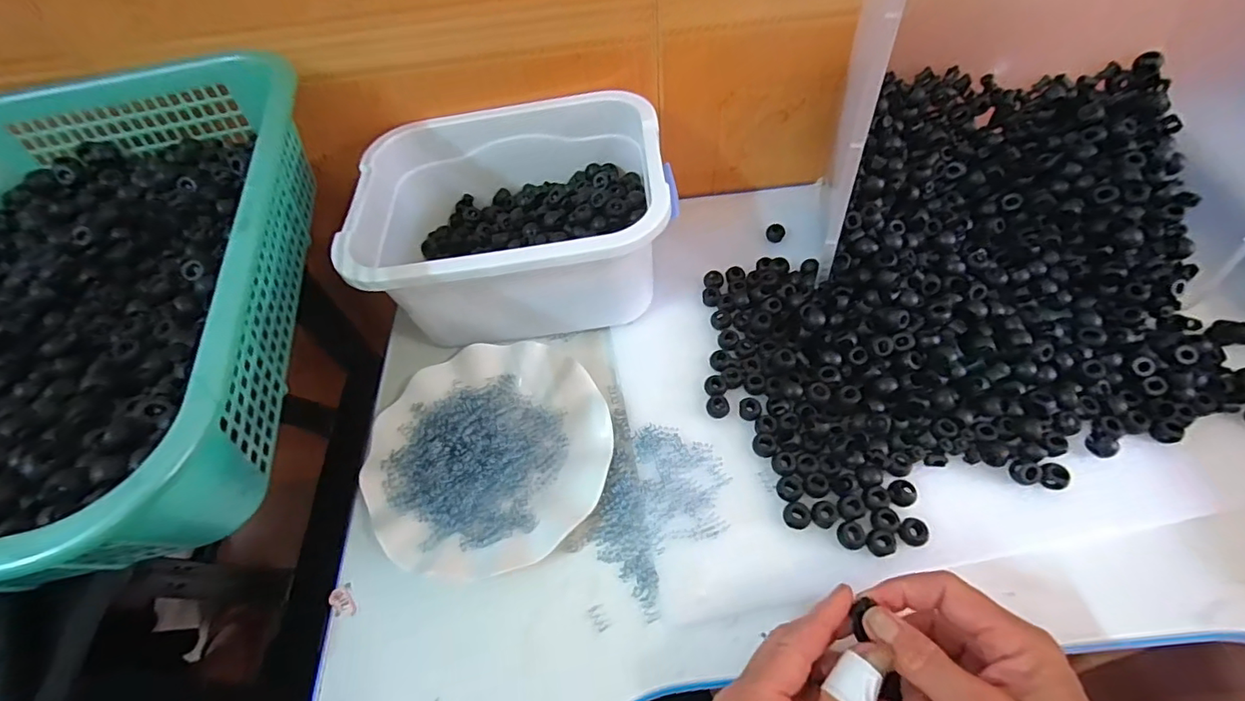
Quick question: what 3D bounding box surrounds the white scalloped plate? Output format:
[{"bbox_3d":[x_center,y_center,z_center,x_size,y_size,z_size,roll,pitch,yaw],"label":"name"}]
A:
[{"bbox_3d":[-0.101,0.074,0.404,0.178,0.024,0.177,-2,56,4],"label":"white scalloped plate"}]

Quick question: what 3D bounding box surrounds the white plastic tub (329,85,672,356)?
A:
[{"bbox_3d":[-0.090,-0.107,0.458,0.247,0.115,0.189,-8,56,0],"label":"white plastic tub"}]

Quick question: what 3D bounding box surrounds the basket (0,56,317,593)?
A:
[{"bbox_3d":[-0.361,-0.025,0.321,0.301,0.087,0.374,-14,56,-4],"label":"basket"}]

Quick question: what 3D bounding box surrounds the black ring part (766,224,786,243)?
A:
[{"bbox_3d":[0.147,-0.113,0.505,0.017,0.010,0.016,11,58,13],"label":"black ring part"}]

